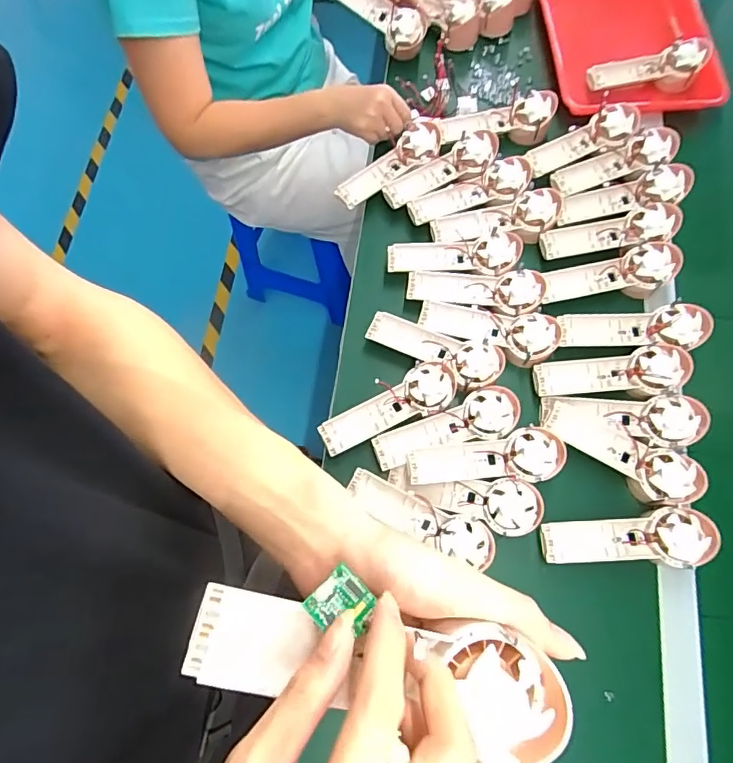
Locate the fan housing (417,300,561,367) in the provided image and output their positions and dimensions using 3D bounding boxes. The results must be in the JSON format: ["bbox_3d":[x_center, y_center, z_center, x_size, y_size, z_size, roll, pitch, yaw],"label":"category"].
[{"bbox_3d":[0.154,-0.070,0.627,0.171,0.026,0.057,18,73,8],"label":"fan housing"}]

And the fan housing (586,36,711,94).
[{"bbox_3d":[0.427,-0.476,0.755,0.171,0.041,0.062,-4,71,1],"label":"fan housing"}]

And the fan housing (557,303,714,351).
[{"bbox_3d":[0.329,-0.067,0.616,0.170,0.030,0.054,0,71,2],"label":"fan housing"}]

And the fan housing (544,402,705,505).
[{"bbox_3d":[0.290,0.084,0.567,0.174,0.030,0.063,26,74,10],"label":"fan housing"}]

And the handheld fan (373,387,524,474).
[{"bbox_3d":[0.096,0.059,0.588,0.175,0.026,0.058,-21,72,-5],"label":"handheld fan"}]

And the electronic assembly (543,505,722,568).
[{"bbox_3d":[0.283,0.173,0.540,0.178,0.027,0.059,-4,71,1],"label":"electronic assembly"}]

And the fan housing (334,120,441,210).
[{"bbox_3d":[0.034,-0.315,0.727,0.175,0.026,0.049,-39,74,-10],"label":"fan housing"}]

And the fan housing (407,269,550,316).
[{"bbox_3d":[0.140,-0.123,0.645,0.170,0.024,0.054,8,72,5],"label":"fan housing"}]

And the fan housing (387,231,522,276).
[{"bbox_3d":[0.116,-0.173,0.670,0.171,0.032,0.060,3,71,3],"label":"fan housing"}]

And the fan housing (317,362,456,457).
[{"bbox_3d":[0.027,0.033,0.601,0.174,0.034,0.055,-26,72,-6],"label":"fan housing"}]

